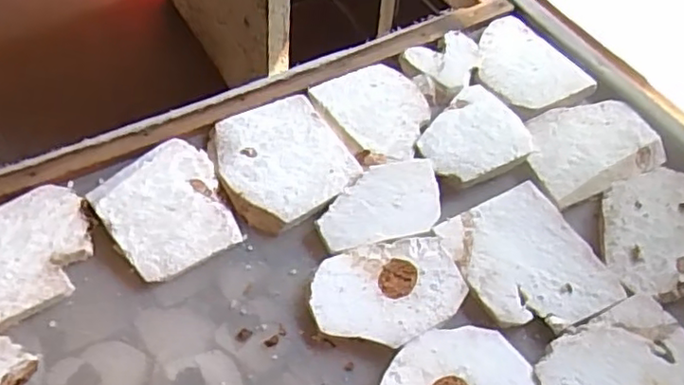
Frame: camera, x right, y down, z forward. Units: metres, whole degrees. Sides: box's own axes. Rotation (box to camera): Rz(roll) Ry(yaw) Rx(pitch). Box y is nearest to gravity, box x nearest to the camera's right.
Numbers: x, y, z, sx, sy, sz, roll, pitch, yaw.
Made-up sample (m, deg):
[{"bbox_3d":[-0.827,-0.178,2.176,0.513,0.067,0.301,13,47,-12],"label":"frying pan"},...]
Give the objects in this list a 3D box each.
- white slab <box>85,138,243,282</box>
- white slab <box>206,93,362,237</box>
[{"bbox_3d":[-0.134,0.011,0.486,0.091,0.019,0.104,-28,58,-23],"label":"white slab"},{"bbox_3d":[-0.050,-0.025,0.522,0.102,0.018,0.111,-27,57,-22],"label":"white slab"}]

